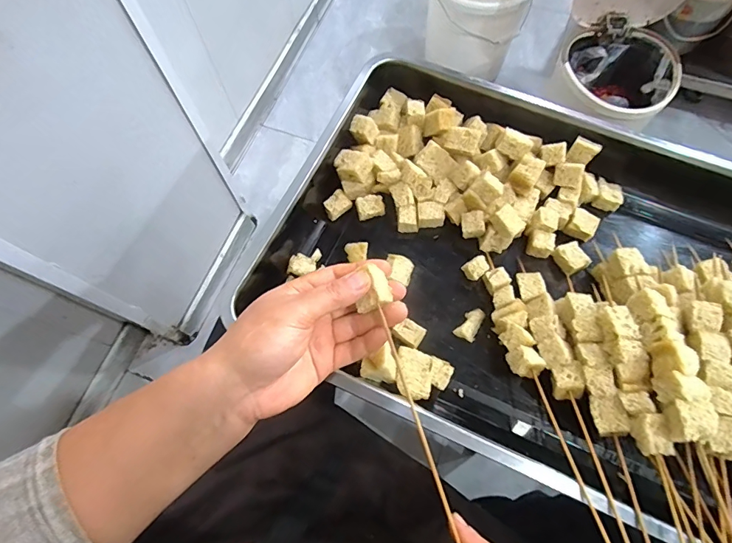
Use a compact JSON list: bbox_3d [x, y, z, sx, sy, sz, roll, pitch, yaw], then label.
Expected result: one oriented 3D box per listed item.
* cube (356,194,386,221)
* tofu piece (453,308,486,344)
[{"bbox_3d":[0.005,-0.074,0.493,0.031,0.018,0.022,-18,70,-5],"label":"cube"},{"bbox_3d":[0.110,0.055,0.451,0.021,0.007,0.037,28,73,11],"label":"tofu piece"}]

